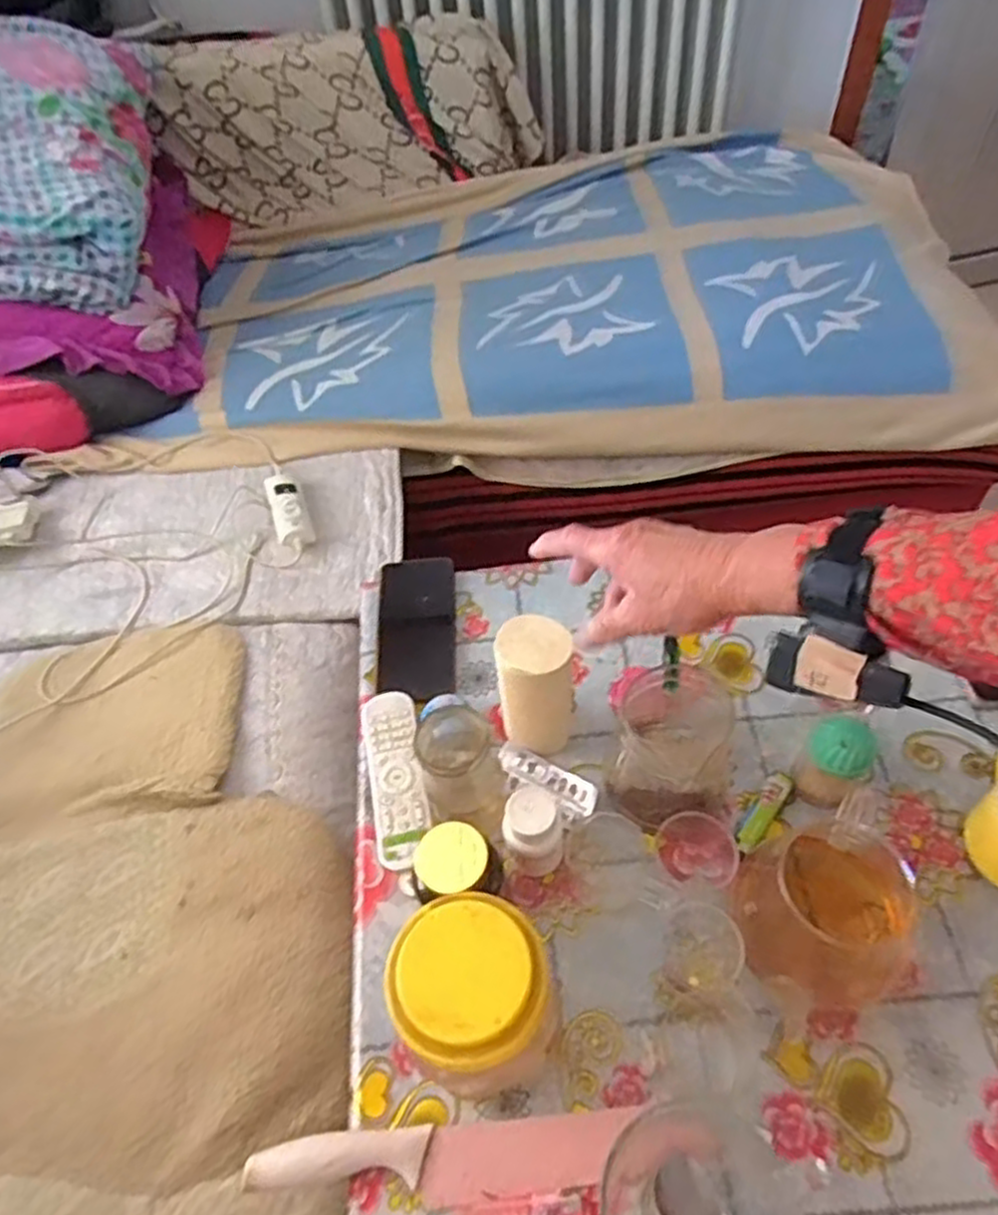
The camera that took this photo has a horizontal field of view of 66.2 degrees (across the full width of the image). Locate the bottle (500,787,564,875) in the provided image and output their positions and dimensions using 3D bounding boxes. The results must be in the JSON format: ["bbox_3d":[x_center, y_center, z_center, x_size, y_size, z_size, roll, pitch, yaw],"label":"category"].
[{"bbox_3d":[0.027,0.175,0.586,0.043,0.086,0.044,-2,53,3],"label":"bottle"}]

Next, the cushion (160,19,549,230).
[{"bbox_3d":[-0.269,-0.933,1.449,0.686,0.244,0.261,1,53,5],"label":"cushion"}]

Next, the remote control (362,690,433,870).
[{"bbox_3d":[-0.089,0.142,0.653,0.050,0.021,0.153,-11,53,-4],"label":"remote control"}]

